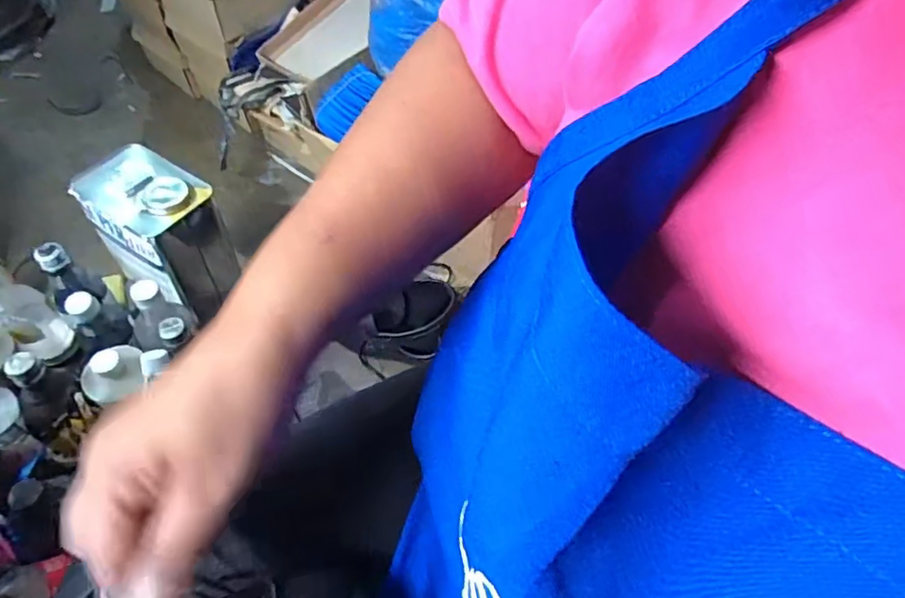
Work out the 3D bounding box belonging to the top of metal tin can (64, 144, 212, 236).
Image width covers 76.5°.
[{"bbox_3d":[-0.393,-0.141,0.725,0.147,0.018,0.107,28,58,14],"label":"top of metal tin can"}]

